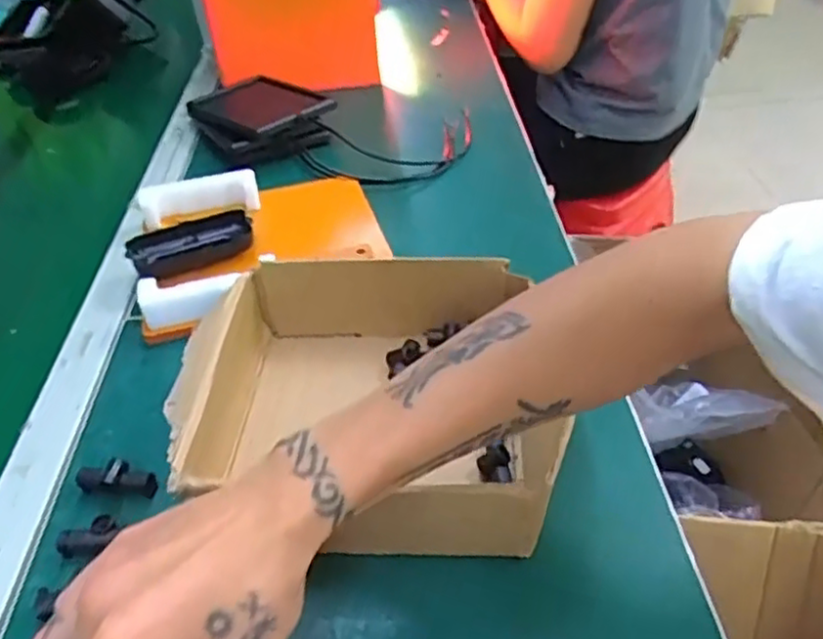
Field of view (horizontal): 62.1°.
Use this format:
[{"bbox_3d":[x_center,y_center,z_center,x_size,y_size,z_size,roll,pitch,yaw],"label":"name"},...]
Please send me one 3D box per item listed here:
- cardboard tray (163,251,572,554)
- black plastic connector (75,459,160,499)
[{"bbox_3d":[-0.034,0.049,0.467,0.232,0.069,0.209,1,41,5],"label":"cardboard tray"},{"bbox_3d":[-0.195,0.104,0.450,0.051,0.018,0.017,0,41,4],"label":"black plastic connector"}]

